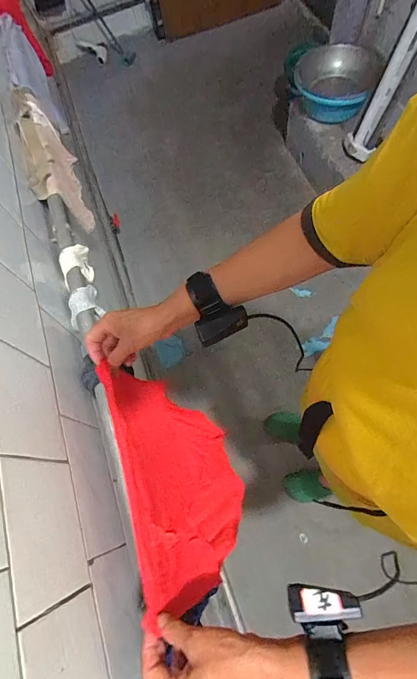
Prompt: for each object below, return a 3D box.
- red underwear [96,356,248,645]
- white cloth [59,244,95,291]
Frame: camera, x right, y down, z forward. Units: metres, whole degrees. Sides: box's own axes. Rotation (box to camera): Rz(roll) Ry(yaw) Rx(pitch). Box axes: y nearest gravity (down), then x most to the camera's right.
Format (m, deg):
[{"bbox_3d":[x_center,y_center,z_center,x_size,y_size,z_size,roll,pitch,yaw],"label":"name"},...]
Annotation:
[{"bbox_3d":[-0.032,0.211,0.570,0.080,0.300,0.328,-40,58,28],"label":"red underwear"},{"bbox_3d":[-0.294,-0.159,0.784,0.059,0.069,0.094,-15,66,1],"label":"white cloth"}]

